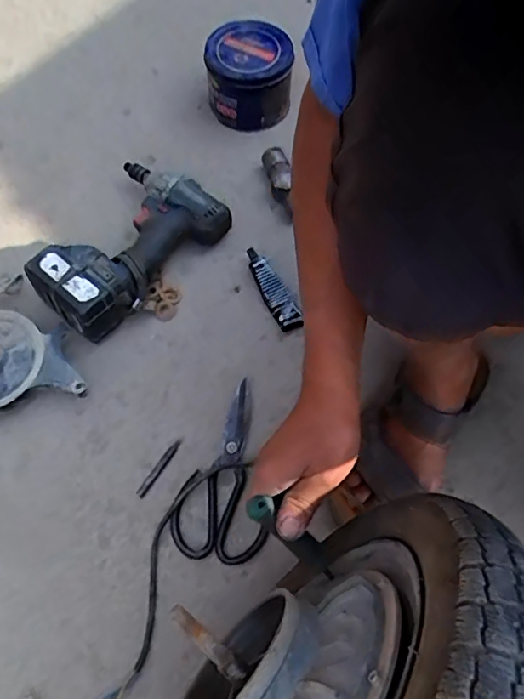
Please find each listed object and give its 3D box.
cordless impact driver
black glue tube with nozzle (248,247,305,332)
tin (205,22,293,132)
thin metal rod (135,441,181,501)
[{"bbox_3d":[-0.168,-0.130,0.653,0.146,0.072,0.230,38,69,15],"label":"cordless impact driver"},{"bbox_3d":[0.016,-0.075,0.668,0.035,0.023,0.113,-22,67,-12],"label":"black glue tube with nozzle"},{"bbox_3d":[-0.019,-0.392,0.775,0.119,0.091,0.117,0,65,0],"label":"tin"},{"bbox_3d":[-0.113,0.129,0.587,0.010,0.005,0.072,31,67,12],"label":"thin metal rod"}]

